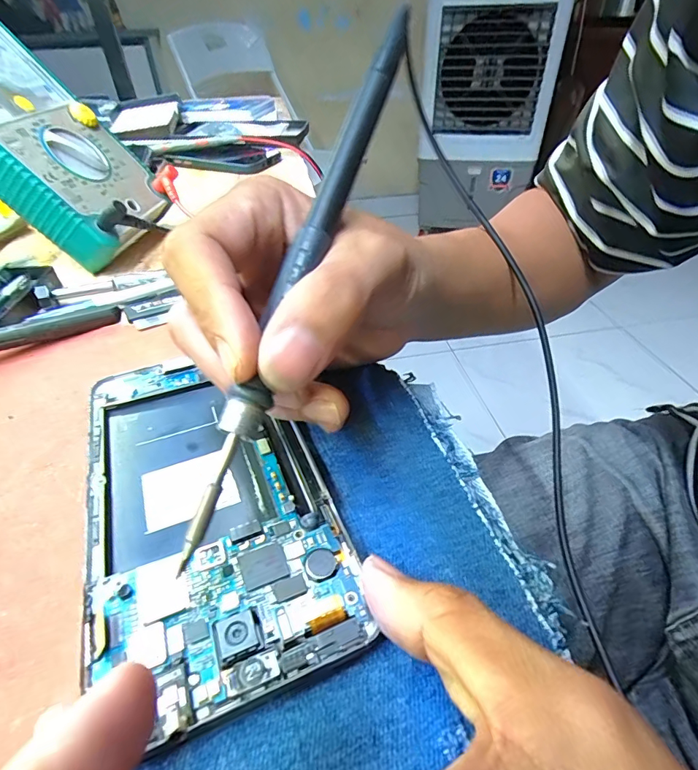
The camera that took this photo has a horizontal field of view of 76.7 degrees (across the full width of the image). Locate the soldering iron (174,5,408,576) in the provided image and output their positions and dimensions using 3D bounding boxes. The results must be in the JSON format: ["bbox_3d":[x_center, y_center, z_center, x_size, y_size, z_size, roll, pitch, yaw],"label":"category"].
[{"bbox_3d":[-0.013,-0.048,0.146,0.013,0.010,0.205,14,73,17],"label":"soldering iron"}]

